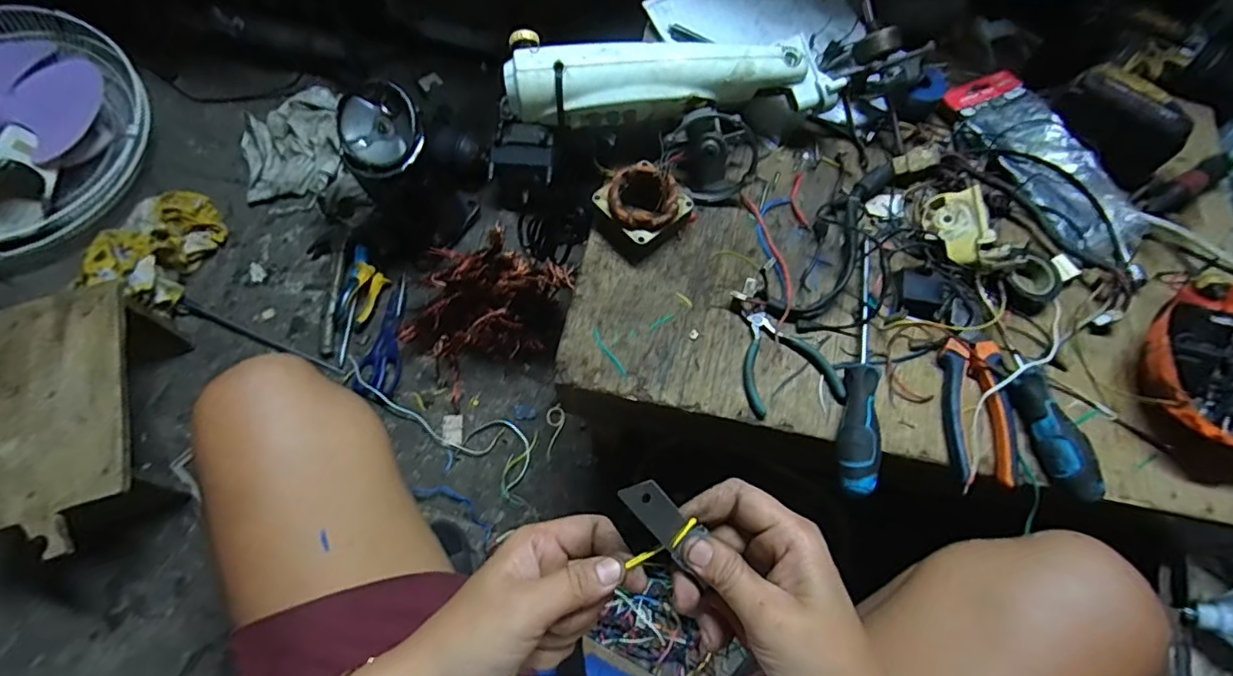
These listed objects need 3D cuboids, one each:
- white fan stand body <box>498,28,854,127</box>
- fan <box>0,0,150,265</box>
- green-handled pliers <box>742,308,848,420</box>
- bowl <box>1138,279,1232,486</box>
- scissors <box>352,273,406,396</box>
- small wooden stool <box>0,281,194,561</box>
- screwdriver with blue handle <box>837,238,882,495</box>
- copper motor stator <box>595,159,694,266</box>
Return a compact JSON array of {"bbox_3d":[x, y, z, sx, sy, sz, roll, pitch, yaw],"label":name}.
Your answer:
[{"bbox_3d":[0.059,-0.258,0.568,0.328,0.056,0.082,-2,67,-2],"label":"white fan stand body"},{"bbox_3d":[-1.026,-0.345,0.945,0.420,0.120,0.455,21,68,8],"label":"fan"},{"bbox_3d":[0.152,0.018,0.528,0.082,0.013,0.101,-12,68,-6],"label":"green-handled pliers"},{"bbox_3d":[0.517,0.032,0.486,0.131,0.084,0.162,1,67,0],"label":"bowl"},{"bbox_3d":[-0.340,-0.004,0.881,0.067,0.013,0.190,15,68,5],"label":"scissors"},{"bbox_3d":[-0.666,0.117,0.731,0.192,0.149,0.318,-22,69,-10],"label":"small wooden stool"},{"bbox_3d":[0.224,0.018,0.519,0.029,0.034,0.247,14,68,5],"label":"screwdriver with blue handle"},{"bbox_3d":[0.023,-0.126,0.573,0.078,0.045,0.082,38,72,14],"label":"copper motor stator"}]

